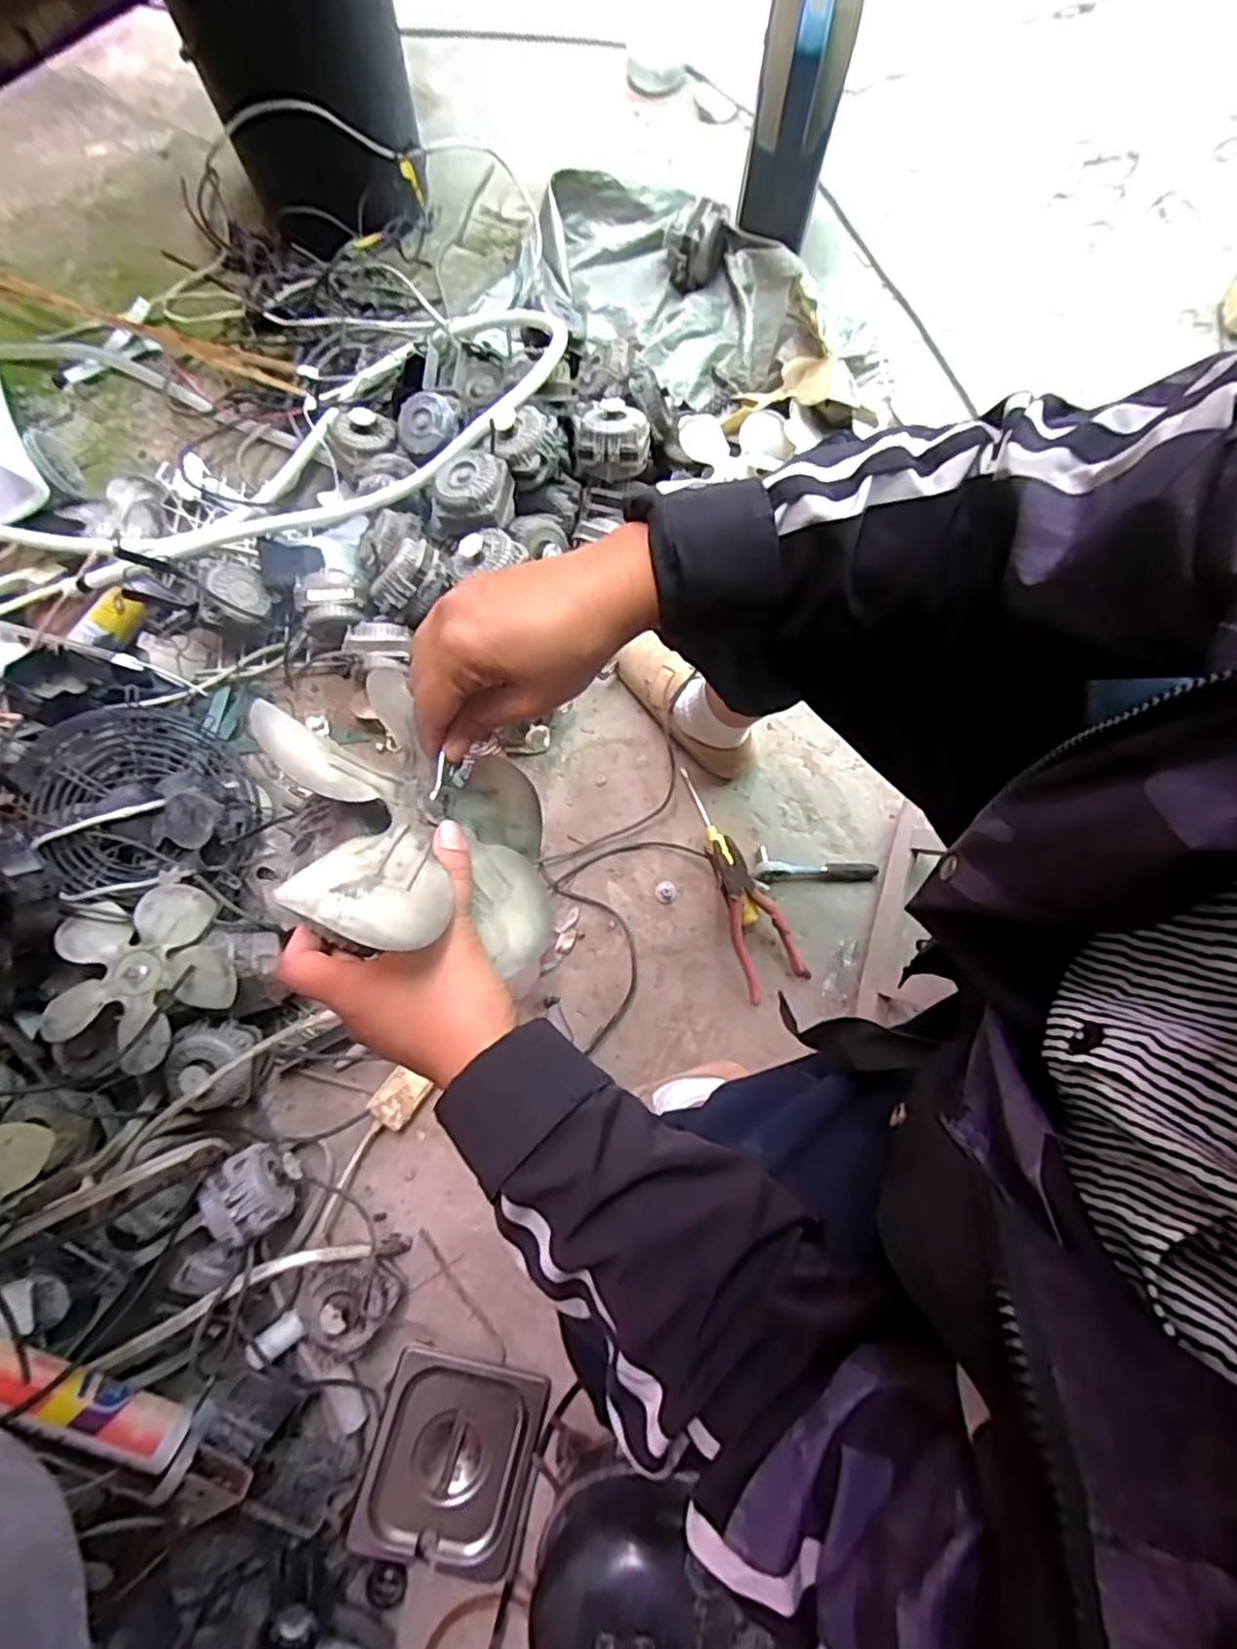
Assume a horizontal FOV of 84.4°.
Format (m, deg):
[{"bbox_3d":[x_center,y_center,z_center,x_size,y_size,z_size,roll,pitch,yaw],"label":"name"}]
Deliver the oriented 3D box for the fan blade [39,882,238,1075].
[{"bbox_3d":[-0.495,0.158,0.706,0.179,0.042,0.176,0,78,0],"label":"fan blade"}]

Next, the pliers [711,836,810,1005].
[{"bbox_3d":[0.158,0.108,0.813,0.072,0.025,0.189,-23,92,-4],"label":"pliers"}]

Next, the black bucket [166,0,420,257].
[{"bbox_3d":[-0.446,-1.102,0.938,0.294,0.329,0.359,-17,79,-3],"label":"black bucket"}]

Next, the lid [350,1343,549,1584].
[{"bbox_3d":[-0.169,0.648,0.692,0.163,0.032,0.176,17,79,4],"label":"lid"}]

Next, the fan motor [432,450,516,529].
[{"bbox_3d":[-0.172,-0.396,0.829,0.087,0.077,0.081,7,79,2],"label":"fan motor"}]

